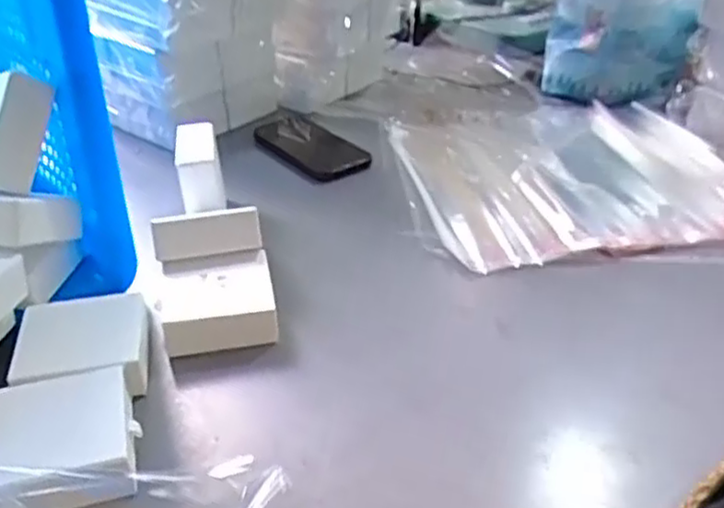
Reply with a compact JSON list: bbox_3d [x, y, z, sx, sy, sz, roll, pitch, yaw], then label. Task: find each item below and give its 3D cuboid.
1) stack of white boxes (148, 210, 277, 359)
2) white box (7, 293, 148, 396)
[{"bbox_3d":[-0.127,0.019,0.625,0.093,0.076,0.117,-6,33,-9],"label":"stack of white boxes"},{"bbox_3d":[-0.218,0.075,0.579,0.101,0.035,0.093,-5,33,-8],"label":"white box"}]

